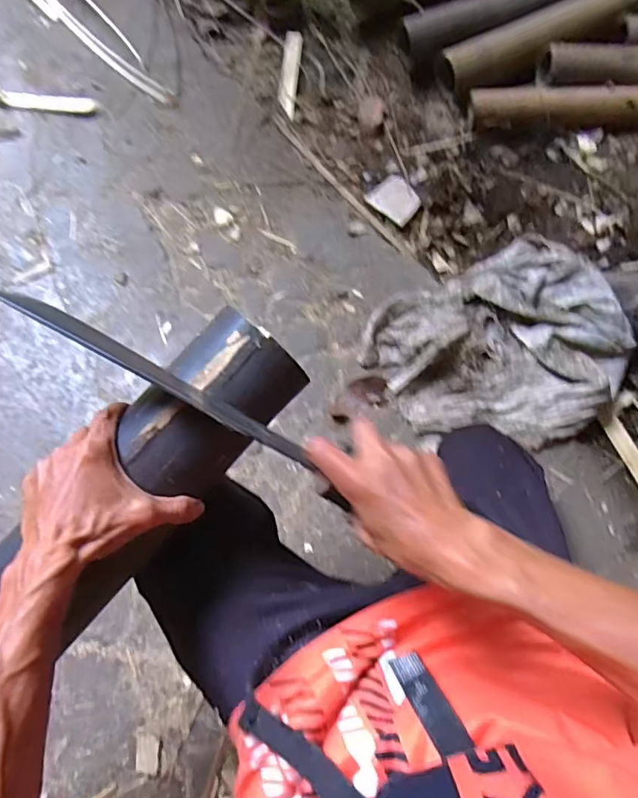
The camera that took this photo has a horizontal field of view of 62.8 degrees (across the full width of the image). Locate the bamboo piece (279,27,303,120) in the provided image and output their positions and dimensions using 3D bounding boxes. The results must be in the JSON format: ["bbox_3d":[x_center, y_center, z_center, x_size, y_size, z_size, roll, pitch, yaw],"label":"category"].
[{"bbox_3d":[-0.052,-0.586,0.944,0.031,0.010,0.168,5,86,2],"label":"bamboo piece"}]

